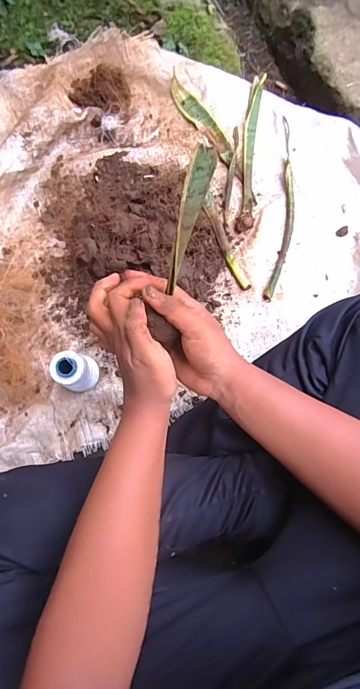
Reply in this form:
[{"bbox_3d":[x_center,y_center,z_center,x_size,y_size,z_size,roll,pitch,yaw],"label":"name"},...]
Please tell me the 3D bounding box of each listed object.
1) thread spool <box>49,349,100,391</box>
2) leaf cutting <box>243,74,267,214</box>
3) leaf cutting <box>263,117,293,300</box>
[{"bbox_3d":[-0.146,0.038,0.526,0.045,0.115,0.049,0,78,-2],"label":"thread spool"},{"bbox_3d":[0.130,-0.363,0.664,0.029,0.029,0.267,6,78,0],"label":"leaf cutting"},{"bbox_3d":[0.183,-0.240,0.644,0.036,0.031,0.329,8,78,0],"label":"leaf cutting"}]

